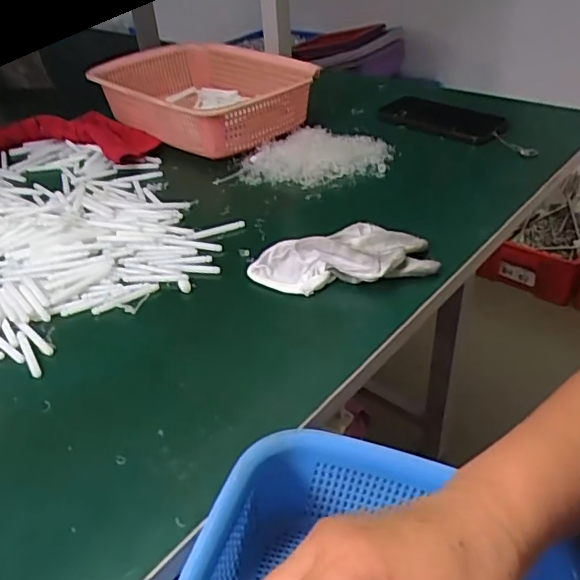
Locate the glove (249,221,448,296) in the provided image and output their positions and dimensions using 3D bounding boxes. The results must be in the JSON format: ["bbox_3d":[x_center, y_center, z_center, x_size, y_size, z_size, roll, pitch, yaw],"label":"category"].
[{"bbox_3d":[0.043,-0.028,0.483,0.157,0.034,0.067,-6,38,-2],"label":"glove"}]

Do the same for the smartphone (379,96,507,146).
[{"bbox_3d":[0.193,-0.223,0.723,0.156,0.013,0.082,22,44,32],"label":"smartphone"}]

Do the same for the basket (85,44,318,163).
[{"bbox_3d":[-0.119,-0.266,0.762,0.205,0.071,0.290,-32,44,-32],"label":"basket"}]

